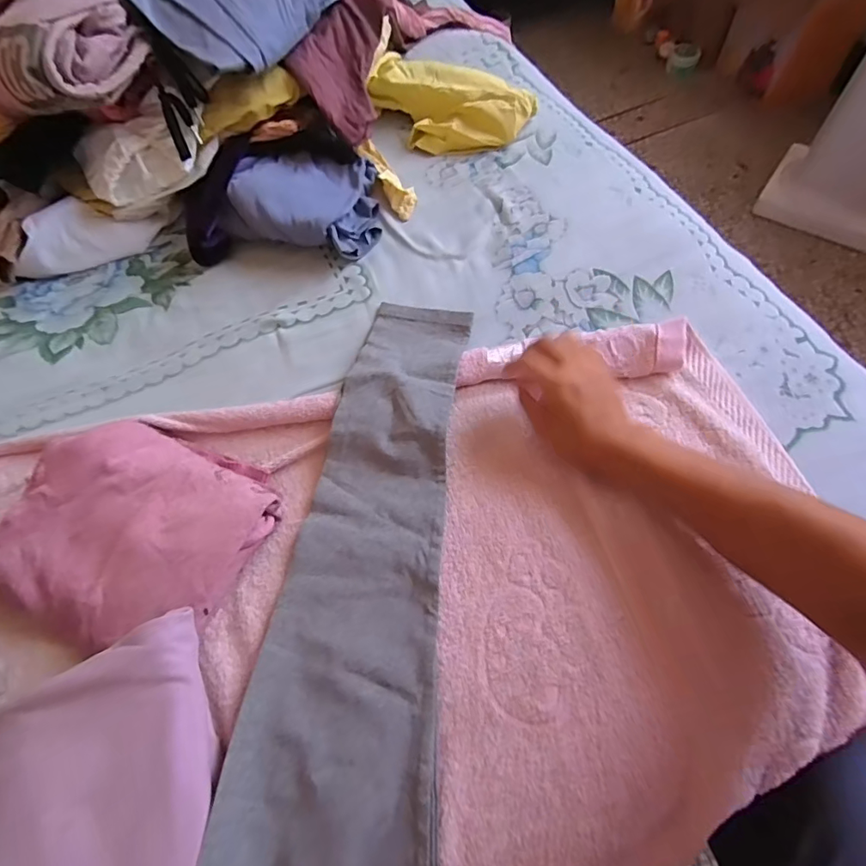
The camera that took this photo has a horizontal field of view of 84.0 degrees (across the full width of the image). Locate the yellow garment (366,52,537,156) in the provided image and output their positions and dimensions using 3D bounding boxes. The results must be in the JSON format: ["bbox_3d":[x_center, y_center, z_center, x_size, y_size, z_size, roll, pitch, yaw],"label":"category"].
[{"bbox_3d":[0.017,-0.483,0.710,0.237,0.058,0.125,25,68,16],"label":"yellow garment"}]

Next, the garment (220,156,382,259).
[{"bbox_3d":[-0.164,-0.302,0.627,0.188,0.060,0.157,6,62,7],"label":"garment"}]

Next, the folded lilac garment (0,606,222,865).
[{"bbox_3d":[-0.230,0.259,0.322,0.159,0.056,0.213,-16,62,-5],"label":"folded lilac garment"}]

